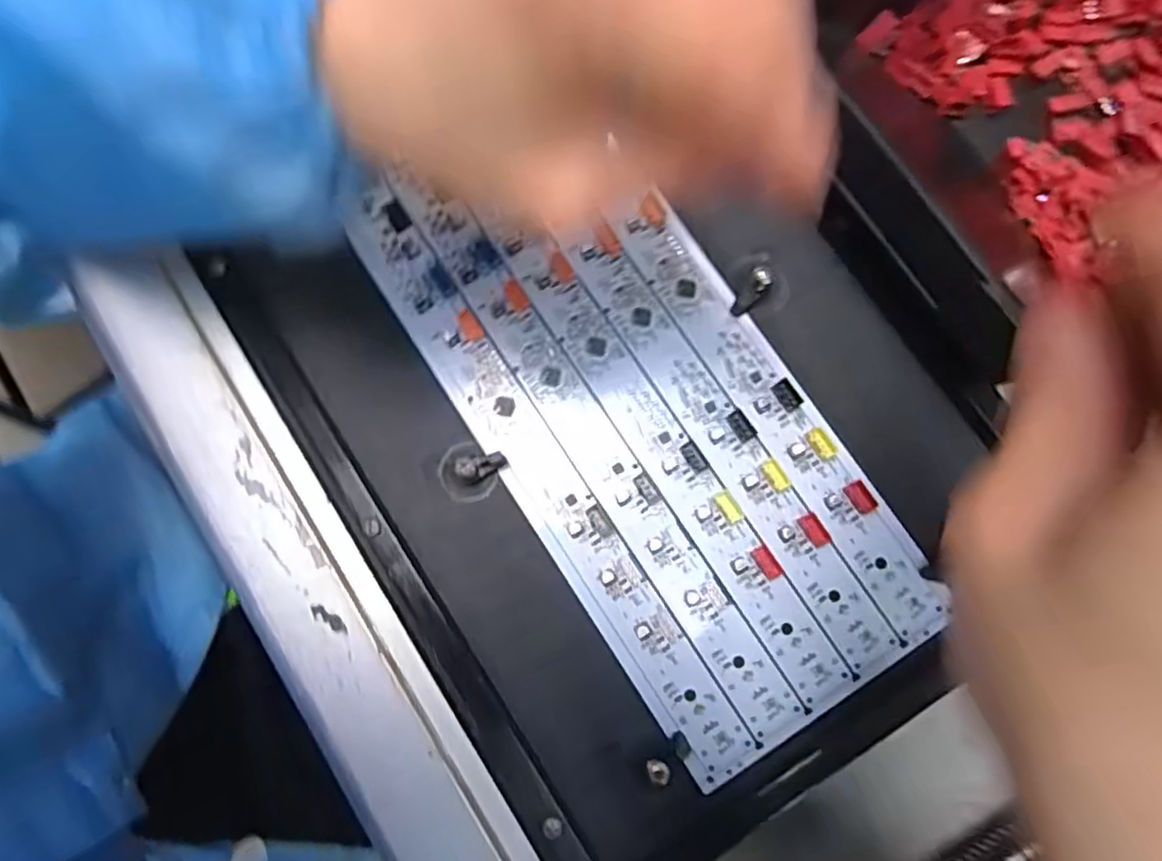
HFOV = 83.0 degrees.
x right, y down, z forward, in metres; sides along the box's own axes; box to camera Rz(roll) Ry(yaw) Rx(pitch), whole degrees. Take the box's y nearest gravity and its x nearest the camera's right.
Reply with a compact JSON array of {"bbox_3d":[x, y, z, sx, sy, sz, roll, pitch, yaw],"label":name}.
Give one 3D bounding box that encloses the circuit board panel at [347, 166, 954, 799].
[{"bbox_3d":[0.022,-0.005,0.264,0.114,0.010,0.258,-33,82,-7],"label":"circuit board panel"}]

